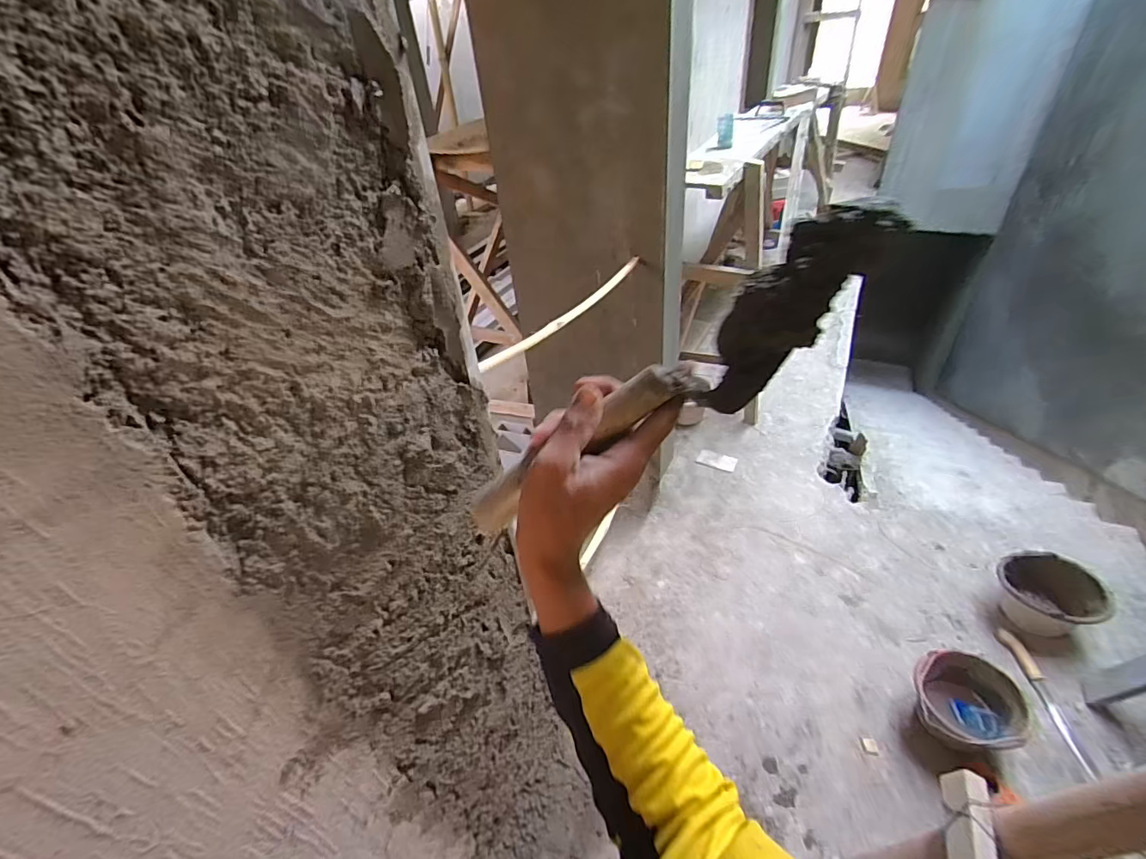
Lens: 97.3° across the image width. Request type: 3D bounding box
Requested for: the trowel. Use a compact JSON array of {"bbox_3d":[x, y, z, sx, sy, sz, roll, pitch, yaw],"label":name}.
[{"bbox_3d":[0.053,-0.019,0.332,0.321,0.053,0.040,-36,30,26],"label":"trowel"}]

